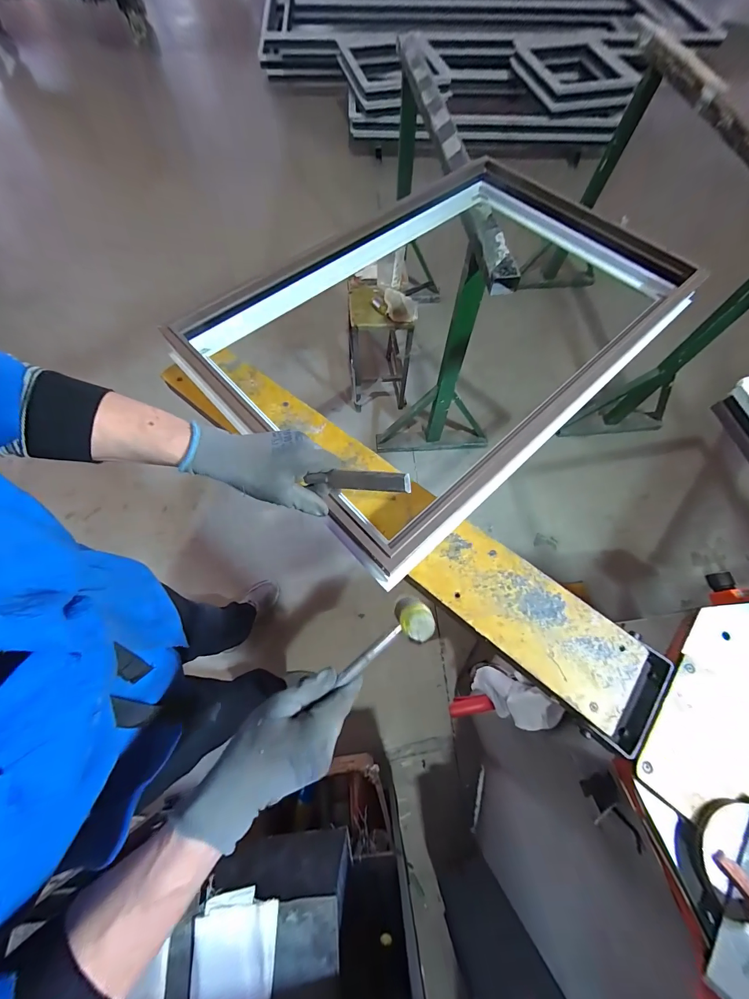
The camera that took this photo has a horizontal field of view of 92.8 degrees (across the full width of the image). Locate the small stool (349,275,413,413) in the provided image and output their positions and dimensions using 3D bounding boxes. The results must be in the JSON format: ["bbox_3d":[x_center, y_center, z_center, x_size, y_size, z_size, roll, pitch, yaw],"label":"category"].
[{"bbox_3d":[0.017,-0.618,1.497,0.233,0.506,0.278,-6,66,-3],"label":"small stool"}]

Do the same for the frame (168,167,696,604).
[{"bbox_3d":[0.137,-0.338,0.638,0.831,0.070,0.552,-40,73,-17],"label":"frame"}]

